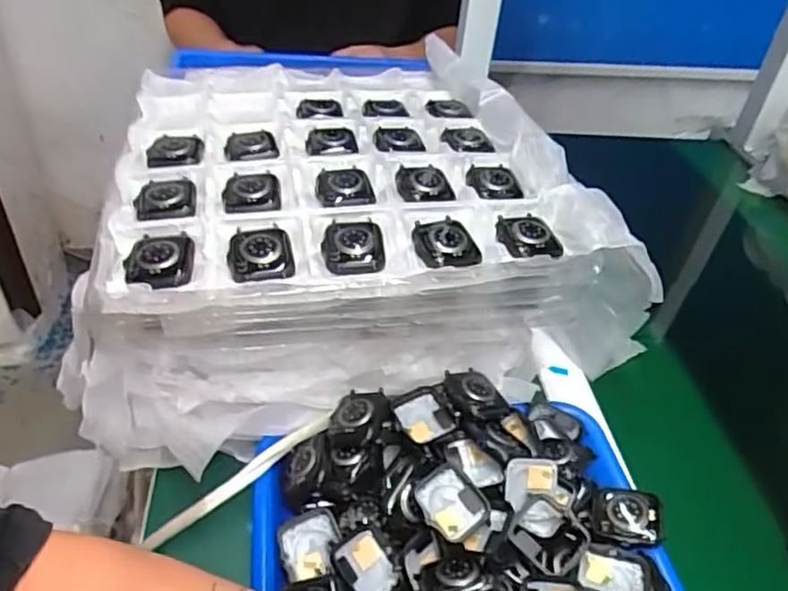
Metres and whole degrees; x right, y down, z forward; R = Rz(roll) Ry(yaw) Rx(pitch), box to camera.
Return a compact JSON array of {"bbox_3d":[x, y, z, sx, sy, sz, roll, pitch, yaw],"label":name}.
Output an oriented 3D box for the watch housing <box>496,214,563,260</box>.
[{"bbox_3d":[0.088,-0.038,0.422,0.039,0.007,0.046,-7,41,-14],"label":"watch housing"}]

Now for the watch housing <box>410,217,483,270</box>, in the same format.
[{"bbox_3d":[0.033,-0.035,0.412,0.039,0.008,0.045,-8,41,-16],"label":"watch housing"}]

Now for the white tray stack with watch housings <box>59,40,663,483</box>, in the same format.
[{"bbox_3d":[-0.040,-0.064,0.529,0.387,0.148,0.332,-8,42,-16],"label":"white tray stack with watch housings"}]

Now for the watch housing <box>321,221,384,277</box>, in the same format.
[{"bbox_3d":[-0.025,-0.030,0.397,0.038,0.009,0.051,-2,40,-8],"label":"watch housing"}]

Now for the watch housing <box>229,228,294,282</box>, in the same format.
[{"bbox_3d":[-0.081,-0.024,0.387,0.038,0.009,0.047,-7,41,-15],"label":"watch housing"}]

